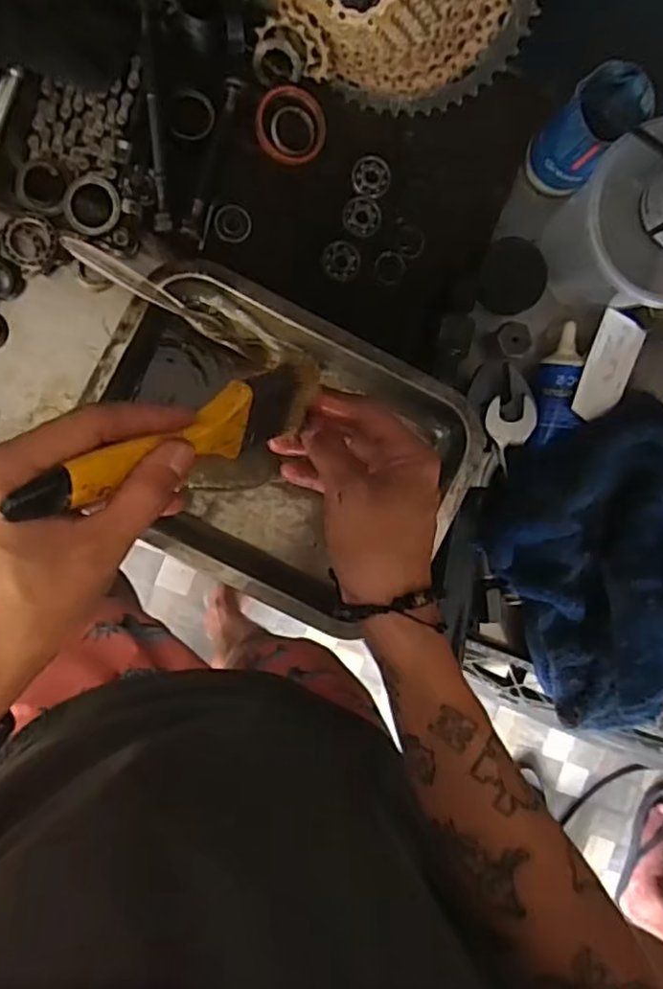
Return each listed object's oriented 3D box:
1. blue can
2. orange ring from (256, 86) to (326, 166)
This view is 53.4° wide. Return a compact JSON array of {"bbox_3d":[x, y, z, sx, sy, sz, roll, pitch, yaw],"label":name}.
[{"bbox_3d":[0.177,-0.254,0.462,0.046,0.079,0.056,42,86,-9],"label":"blue can"},{"bbox_3d":[-0.028,-0.259,0.465,0.049,0.004,0.049,-5,109,-15],"label":"orange ring"}]

